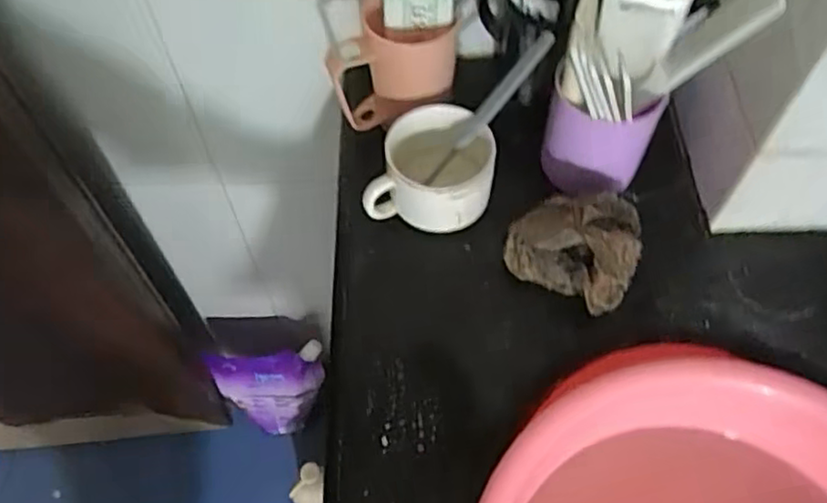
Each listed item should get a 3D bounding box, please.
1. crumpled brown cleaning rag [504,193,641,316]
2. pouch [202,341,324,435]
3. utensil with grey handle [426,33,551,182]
[{"bbox_3d":[0.127,-0.008,0.532,0.098,0.059,0.086,22,60,14],"label":"crumpled brown cleaning rag"},{"bbox_3d":[-0.234,0.246,1.159,0.178,0.226,0.064,-8,58,-5],"label":"pouch"},{"bbox_3d":[0.057,-0.113,0.544,0.148,0.012,0.016,-49,62,19],"label":"utensil with grey handle"}]

